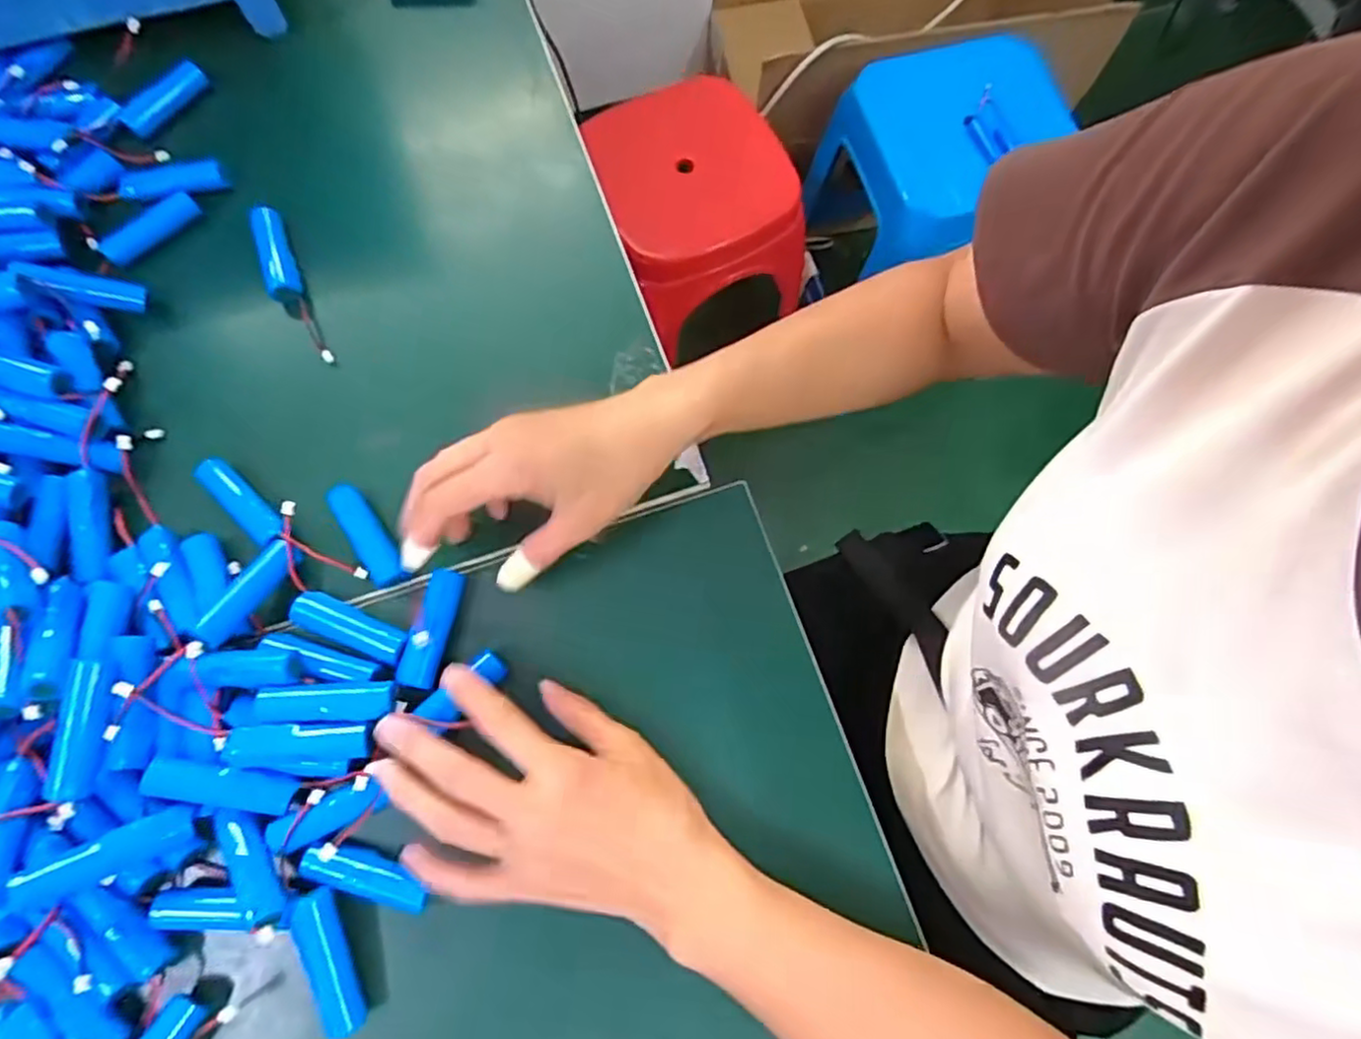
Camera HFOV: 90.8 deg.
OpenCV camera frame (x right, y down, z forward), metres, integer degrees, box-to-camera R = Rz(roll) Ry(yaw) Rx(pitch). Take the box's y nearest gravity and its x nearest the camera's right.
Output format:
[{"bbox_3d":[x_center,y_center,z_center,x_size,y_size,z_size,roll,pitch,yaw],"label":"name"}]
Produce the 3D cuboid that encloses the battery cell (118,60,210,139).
[{"bbox_3d":[-0.377,-0.308,0.491,0.017,0.014,0.068,31,76,8],"label":"battery cell"}]

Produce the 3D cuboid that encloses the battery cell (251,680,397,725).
[{"bbox_3d":[-0.188,0.099,0.362,0.071,0.020,0.021,-3,74,-2],"label":"battery cell"}]

